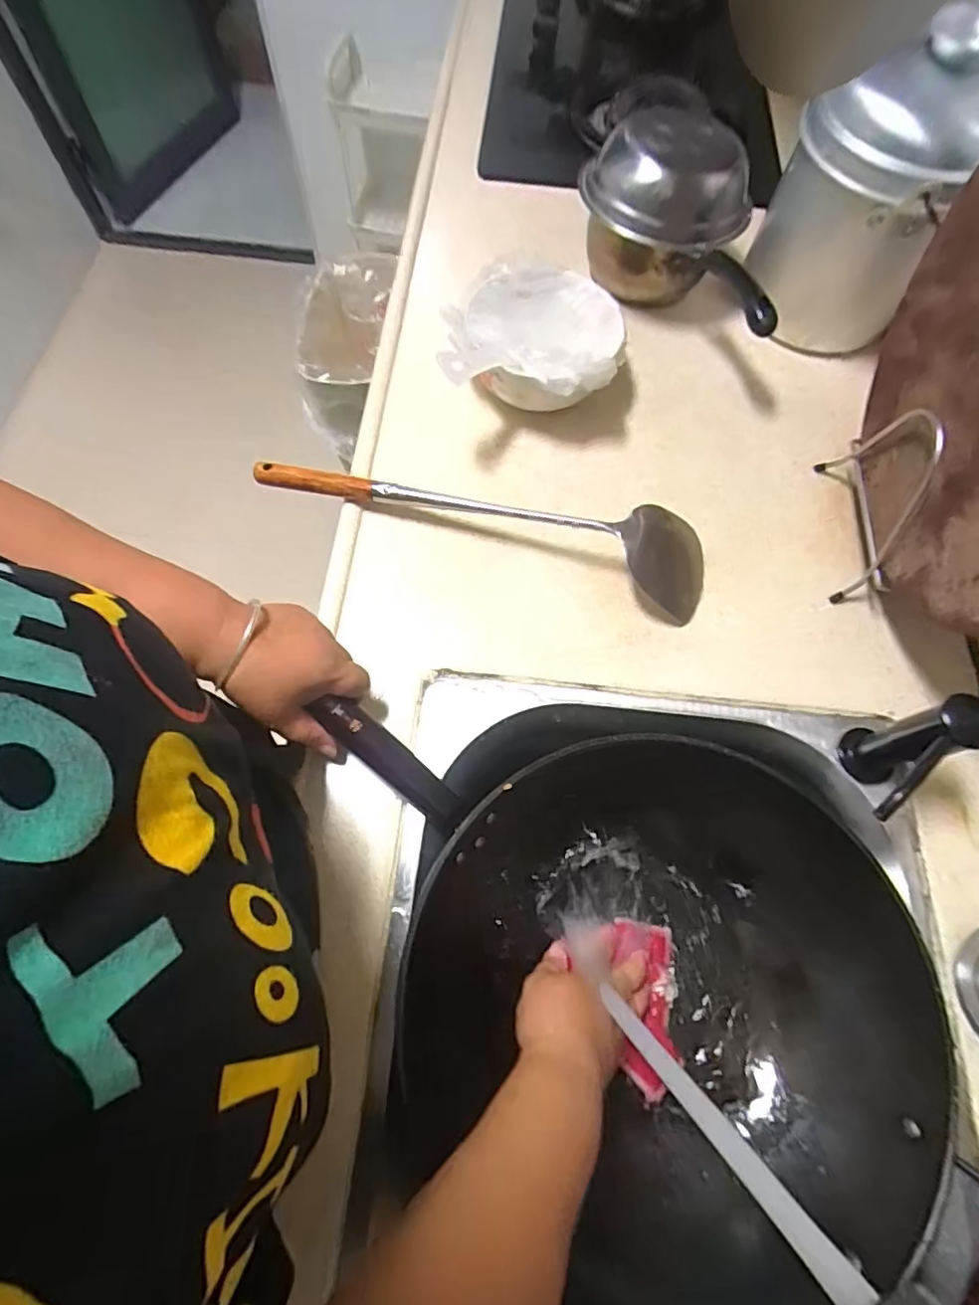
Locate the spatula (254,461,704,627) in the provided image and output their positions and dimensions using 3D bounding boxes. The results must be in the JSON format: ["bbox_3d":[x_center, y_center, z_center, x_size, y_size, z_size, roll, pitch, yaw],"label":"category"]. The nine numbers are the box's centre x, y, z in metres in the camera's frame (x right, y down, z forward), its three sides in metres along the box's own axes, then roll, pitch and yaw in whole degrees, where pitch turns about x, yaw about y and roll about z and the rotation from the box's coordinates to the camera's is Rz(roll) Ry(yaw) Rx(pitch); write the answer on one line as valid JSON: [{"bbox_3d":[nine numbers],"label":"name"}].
[{"bbox_3d":[-0.009,-0.137,0.525,0.423,0.050,0.092,17,68,4],"label":"spatula"}]

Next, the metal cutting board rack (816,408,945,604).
[{"bbox_3d":[0.354,-0.147,0.506,0.043,0.142,0.163,9,67,1],"label":"metal cutting board rack"}]

